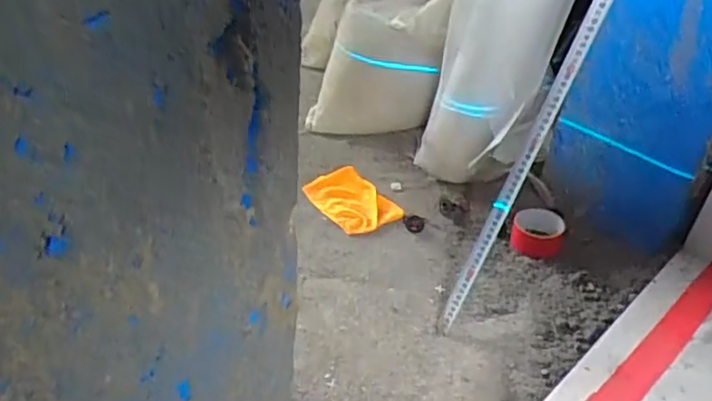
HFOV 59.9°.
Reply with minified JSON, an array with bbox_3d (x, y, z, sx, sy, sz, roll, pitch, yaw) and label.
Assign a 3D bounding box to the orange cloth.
[{"bbox_3d":[-0.006,-0.004,1.075,0.116,0.033,0.158,-22,44,-32],"label":"orange cloth"}]

